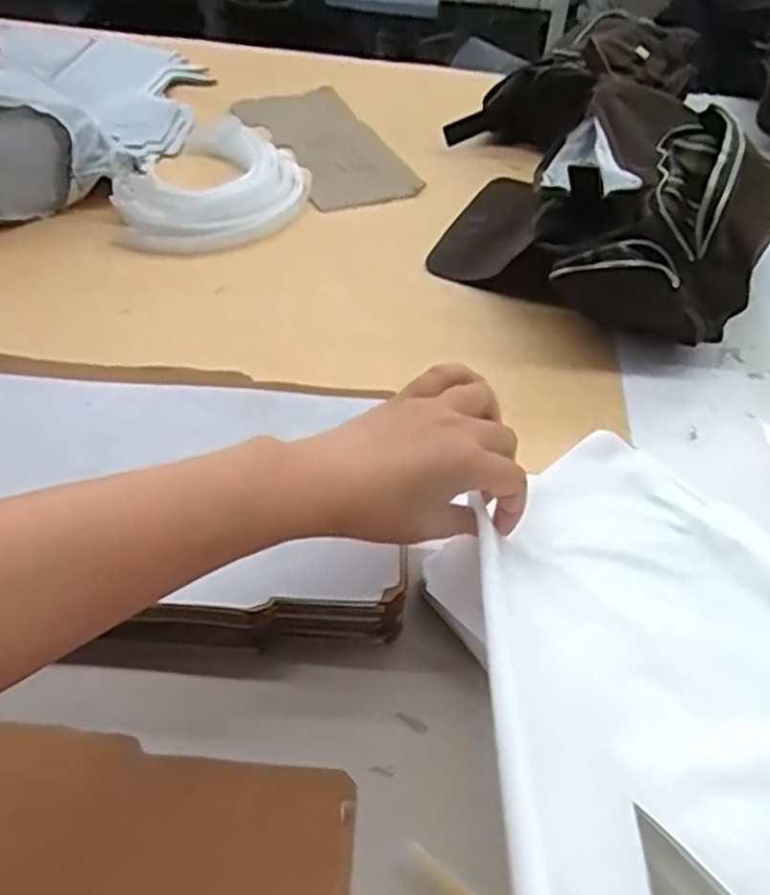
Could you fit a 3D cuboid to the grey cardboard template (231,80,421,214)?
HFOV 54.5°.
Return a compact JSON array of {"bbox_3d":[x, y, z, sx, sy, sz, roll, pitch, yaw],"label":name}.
[{"bbox_3d":[-0.074,-0.363,0.890,0.138,0.010,0.294,-17,49,-21],"label":"grey cardboard template"}]

